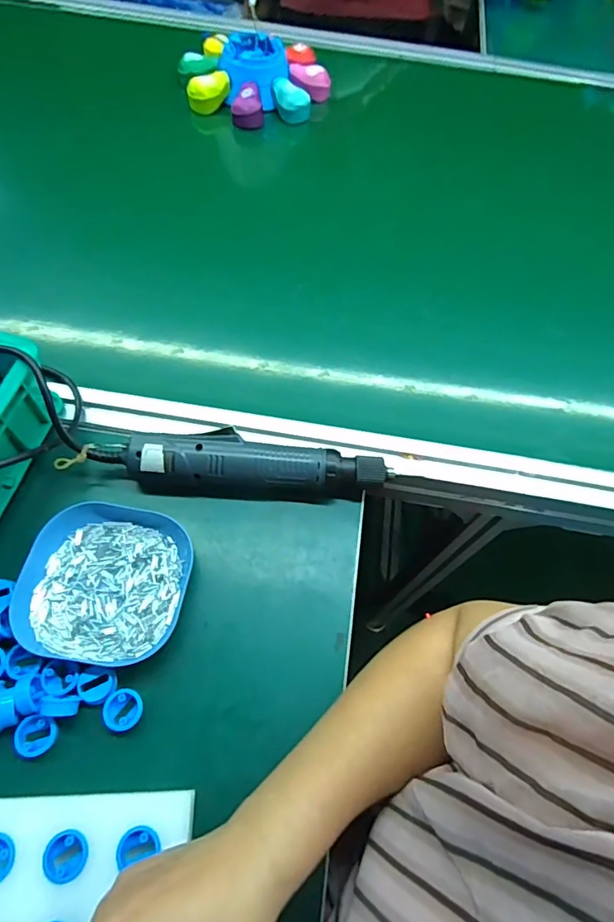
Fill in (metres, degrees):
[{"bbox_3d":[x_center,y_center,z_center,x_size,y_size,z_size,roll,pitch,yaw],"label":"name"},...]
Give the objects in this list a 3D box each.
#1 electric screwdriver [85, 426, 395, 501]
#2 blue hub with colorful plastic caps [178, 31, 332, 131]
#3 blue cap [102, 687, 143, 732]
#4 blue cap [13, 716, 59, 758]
[{"bbox_3d":[-0.057,0.005,0.445,0.250,0.046,0.047,0,61,-2],"label":"electric screwdriver"},{"bbox_3d":[-0.080,-0.589,0.761,0.229,0.057,0.182,0,61,-2],"label":"blue hub with colorful plastic caps"},{"bbox_3d":[-0.135,0.183,0.365,0.026,0.014,0.028,1,61,-2],"label":"blue cap"},{"bbox_3d":[-0.192,0.194,0.350,0.028,0.013,0.025,-17,63,-11],"label":"blue cap"}]

